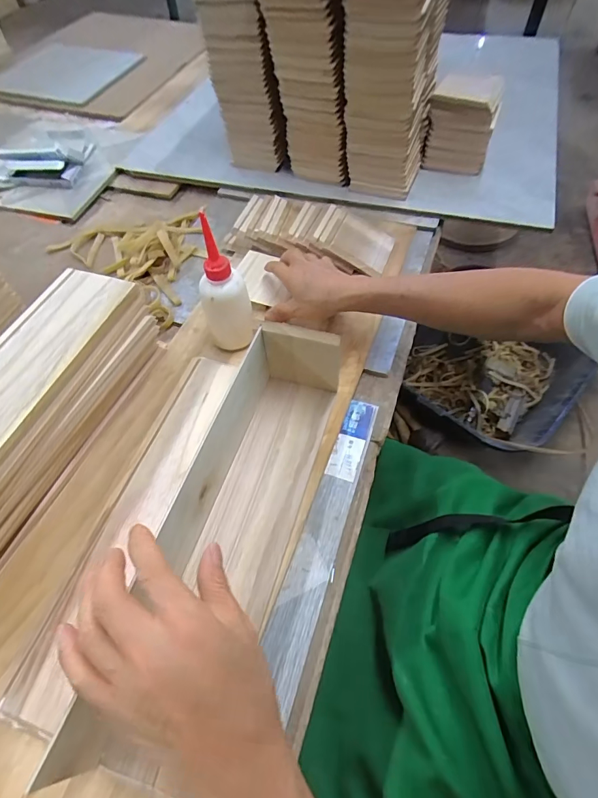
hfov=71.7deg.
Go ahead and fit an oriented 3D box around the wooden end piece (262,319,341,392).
[{"bbox_3d":[0.003,-0.045,0.452,0.081,0.089,0.008,10,57,9],"label":"wooden end piece"}]

